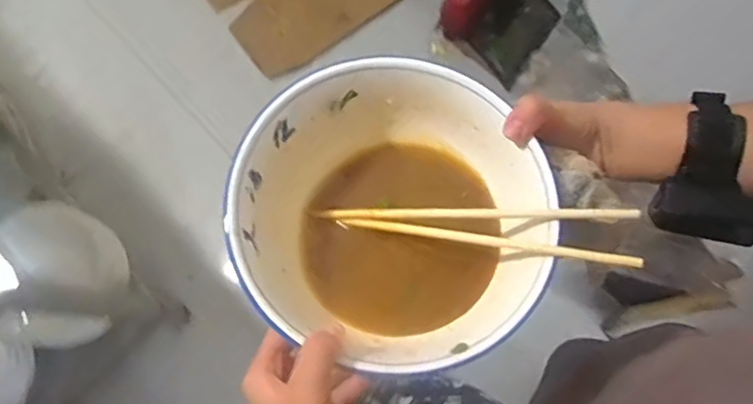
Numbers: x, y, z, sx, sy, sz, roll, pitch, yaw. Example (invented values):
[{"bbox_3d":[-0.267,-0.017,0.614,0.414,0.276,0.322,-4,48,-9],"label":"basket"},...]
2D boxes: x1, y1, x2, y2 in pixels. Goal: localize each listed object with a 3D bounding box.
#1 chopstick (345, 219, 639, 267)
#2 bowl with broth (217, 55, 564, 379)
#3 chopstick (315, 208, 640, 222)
[{"bbox_3d":[0.068,0.025,0.408,0.200,0.010,0.008,8,76,25],"label":"chopstick"},{"bbox_3d":[0.013,0.006,0.413,0.201,0.082,0.199,0,77,1],"label":"bowl with broth"},{"bbox_3d":[0.058,0.009,0.419,0.218,0.011,0.010,0,76,21],"label":"chopstick"}]

